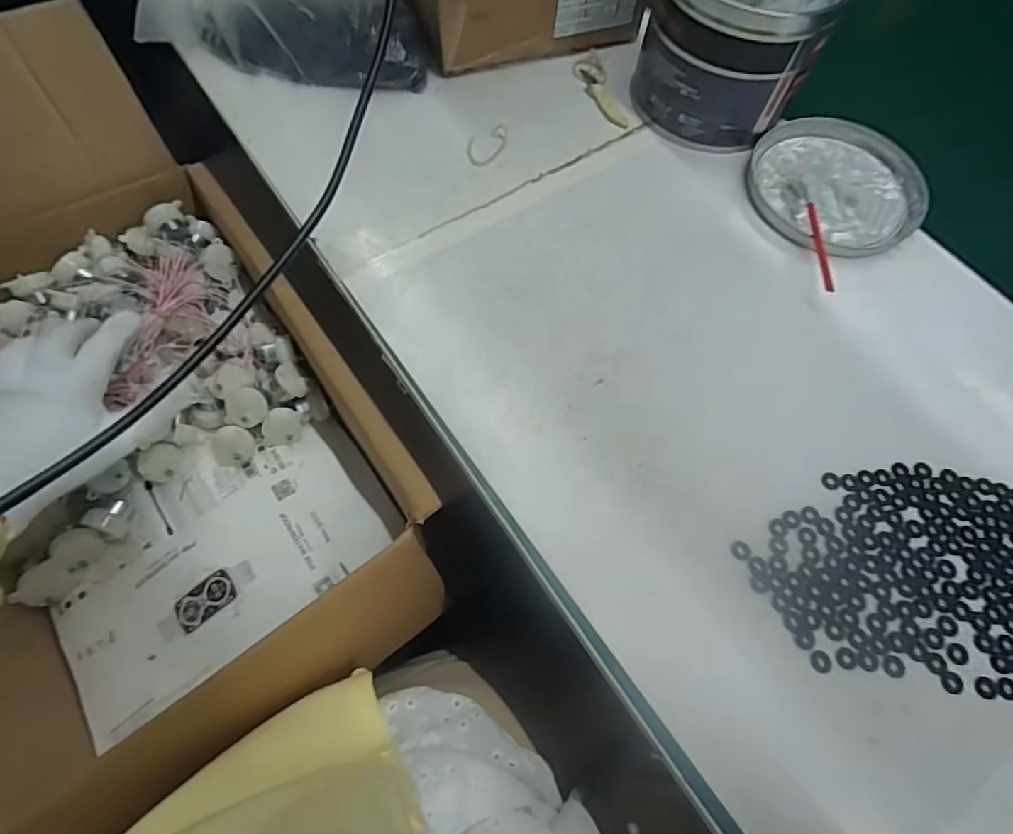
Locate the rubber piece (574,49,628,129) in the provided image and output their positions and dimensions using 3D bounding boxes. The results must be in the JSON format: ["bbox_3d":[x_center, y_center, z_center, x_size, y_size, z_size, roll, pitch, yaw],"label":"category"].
[{"bbox_3d":[0.077,-0.275,0.448,0.026,0.006,0.089,-10,66,-7],"label":"rubber piece"}]

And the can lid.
[{"bbox_3d":[0.252,-0.184,0.414,0.125,0.012,0.127,1,66,-2],"label":"can lid"}]

